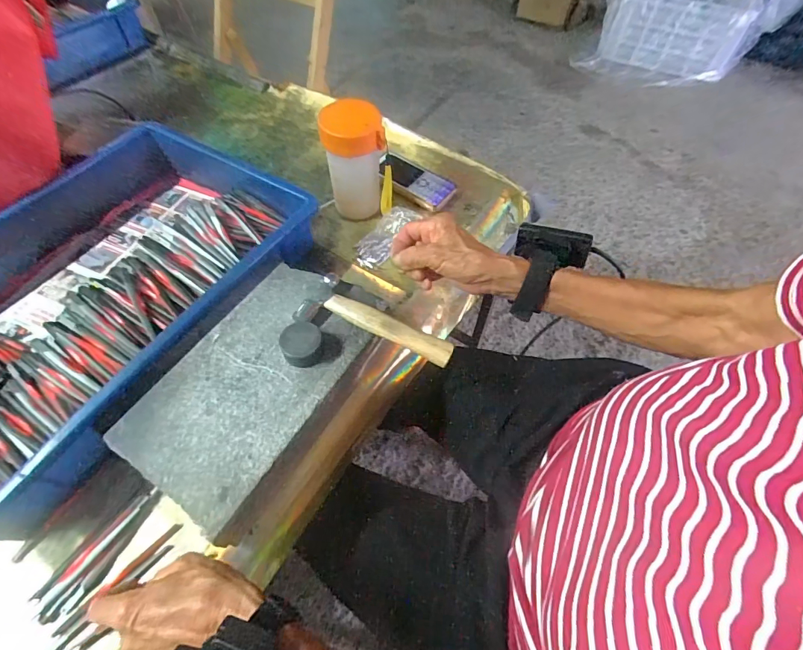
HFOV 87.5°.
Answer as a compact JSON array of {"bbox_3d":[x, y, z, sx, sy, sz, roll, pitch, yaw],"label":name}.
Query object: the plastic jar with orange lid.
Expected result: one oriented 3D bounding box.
[{"bbox_3d":[-0.059,-0.193,0.520,0.067,0.143,0.056,-4,59,-6],"label":"plastic jar with orange lid"}]

